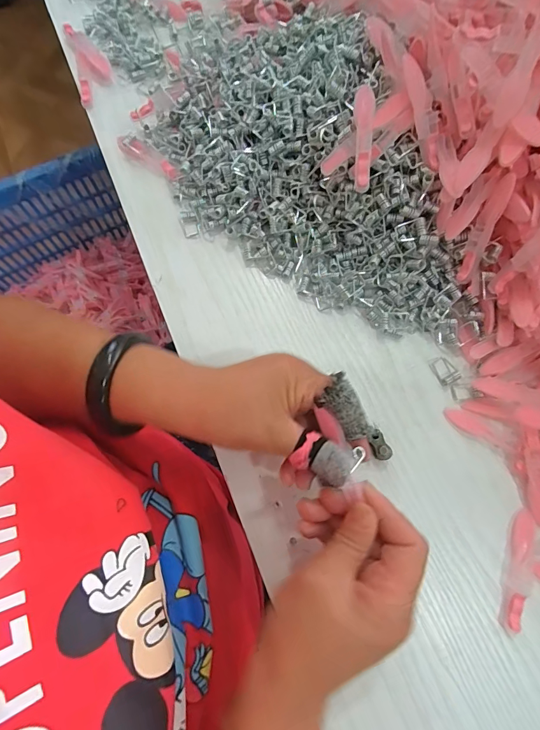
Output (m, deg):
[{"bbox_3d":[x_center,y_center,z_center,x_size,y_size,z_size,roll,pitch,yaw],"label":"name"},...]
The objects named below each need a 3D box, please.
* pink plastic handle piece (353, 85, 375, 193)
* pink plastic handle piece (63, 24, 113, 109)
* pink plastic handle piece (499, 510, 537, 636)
[{"bbox_3d":[0.067,-0.166,0.287,0.014,0.017,0.076,5,75,-1],"label":"pink plastic handle piece"},{"bbox_3d":[-0.175,-0.293,0.383,0.033,0.008,0.090,-16,77,-6],"label":"pink plastic handle piece"},{"bbox_3d":[0.172,0.141,0.270,0.017,0.006,0.078,22,76,4],"label":"pink plastic handle piece"}]

